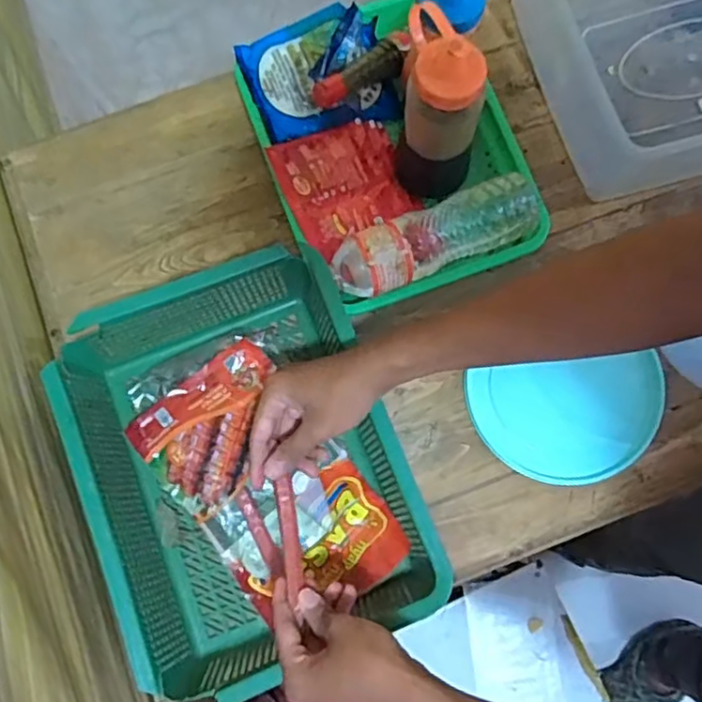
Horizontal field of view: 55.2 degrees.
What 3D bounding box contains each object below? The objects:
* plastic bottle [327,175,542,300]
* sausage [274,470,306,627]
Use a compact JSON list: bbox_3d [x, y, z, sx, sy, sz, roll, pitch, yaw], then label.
[{"bbox_3d":[0.084,-0.114,0.653,0.209,0.068,0.065,-25,78,-4],"label":"plastic bottle"},{"bbox_3d":[-0.050,0.147,0.540,0.014,0.012,0.089,-9,77,-1],"label":"sausage"}]

